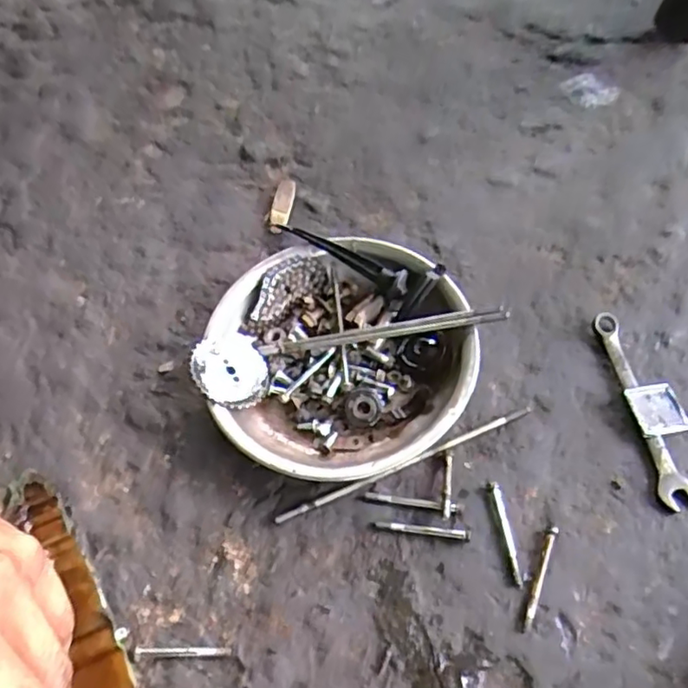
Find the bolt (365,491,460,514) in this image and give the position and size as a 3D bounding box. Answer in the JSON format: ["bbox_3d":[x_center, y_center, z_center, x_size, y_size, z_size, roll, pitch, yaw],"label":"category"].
[{"bbox_3d":[0.048,0.111,0.432,0.066,0.007,0.007,7,59,9],"label":"bolt"}]

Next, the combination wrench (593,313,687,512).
[{"bbox_3d":[0.223,0.044,0.461,0.024,0.011,0.159,-8,57,0],"label":"combination wrench"}]

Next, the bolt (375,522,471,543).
[{"bbox_3d":[0.053,0.128,0.421,0.065,0.007,0.006,7,59,9],"label":"bolt"}]

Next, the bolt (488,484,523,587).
[{"bbox_3d":[0.111,0.129,0.419,0.008,0.005,0.070,-8,57,0],"label":"bolt"}]

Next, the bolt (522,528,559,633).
[{"bbox_3d":[0.128,0.152,0.399,0.006,0.006,0.069,18,61,16],"label":"bolt"}]

